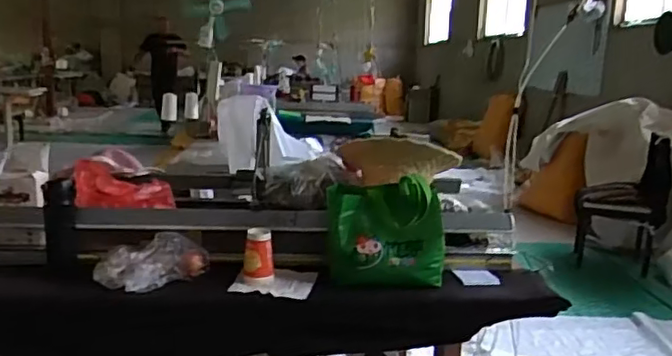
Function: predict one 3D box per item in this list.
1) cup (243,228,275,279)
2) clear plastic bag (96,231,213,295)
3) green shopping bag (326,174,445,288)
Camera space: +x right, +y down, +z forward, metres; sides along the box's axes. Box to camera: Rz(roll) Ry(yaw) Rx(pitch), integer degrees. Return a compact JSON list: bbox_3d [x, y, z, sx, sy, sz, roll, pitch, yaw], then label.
[{"bbox_3d":[-0.168,0.167,1.361,0.066,0.108,0.061,1,11,-8],"label":"cup"},{"bbox_3d":[-0.400,0.183,1.345,0.235,0.102,0.067,0,11,-12],"label":"clear plastic bag"},{"bbox_3d":[0.111,0.122,1.364,0.252,0.235,0.047,3,11,6],"label":"green shopping bag"}]

